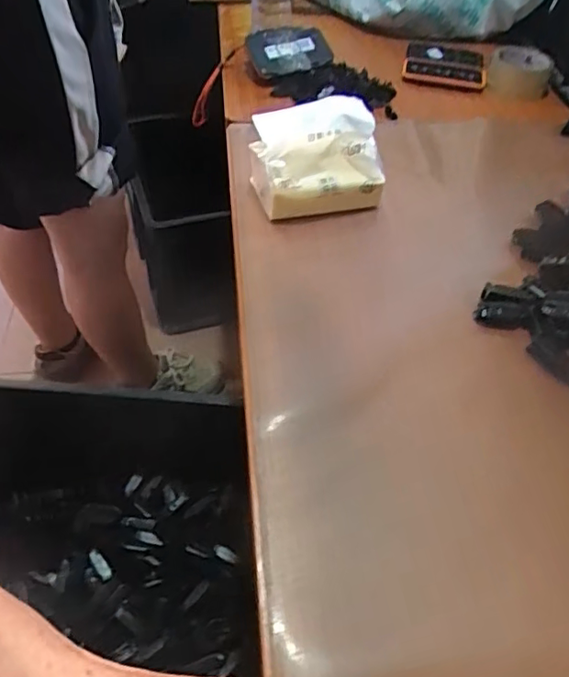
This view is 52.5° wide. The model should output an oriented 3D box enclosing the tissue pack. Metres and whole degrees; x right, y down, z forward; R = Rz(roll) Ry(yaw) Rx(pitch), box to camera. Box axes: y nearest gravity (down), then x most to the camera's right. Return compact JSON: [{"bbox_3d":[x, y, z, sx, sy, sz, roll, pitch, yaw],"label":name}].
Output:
[{"bbox_3d":[0.031,-0.212,0.667,0.138,0.083,0.123,-9,49,-12],"label":"tissue pack"}]

